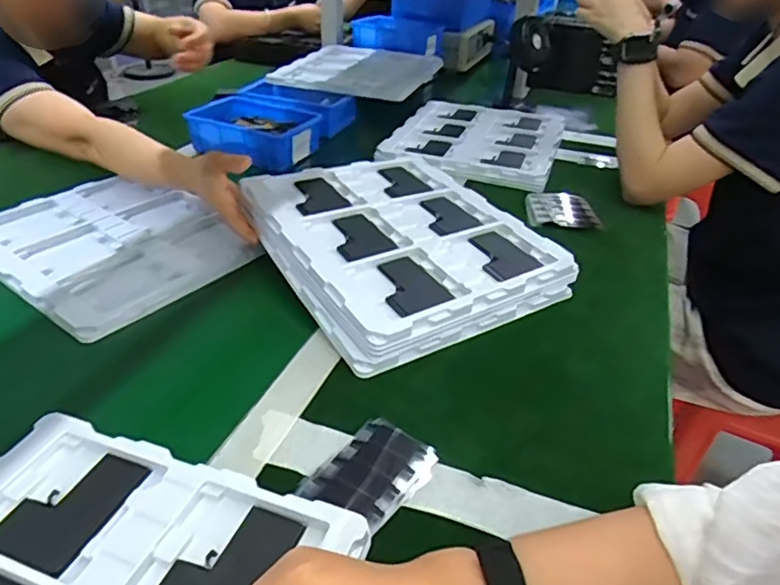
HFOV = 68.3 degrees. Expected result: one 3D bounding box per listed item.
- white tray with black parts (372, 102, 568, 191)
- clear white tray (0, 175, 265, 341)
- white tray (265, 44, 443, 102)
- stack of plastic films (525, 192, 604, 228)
[{"bbox_3d":[0.172,-0.298,1.096,0.294,0.033,0.414,12,35,13],"label":"white tray with black parts"},{"bbox_3d":[-0.342,-0.068,0.721,0.320,0.016,0.261,27,41,31],"label":"clear white tray"},{"bbox_3d":[-0.064,-0.489,1.263,0.276,0.034,0.362,13,36,15],"label":"white tray"},{"bbox_3d":[0.257,-0.124,0.872,0.097,0.018,0.118,5,33,-1],"label":"stack of plastic films"}]

